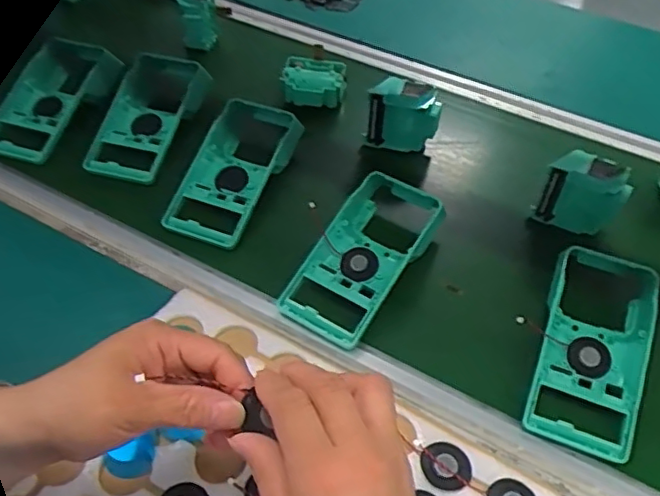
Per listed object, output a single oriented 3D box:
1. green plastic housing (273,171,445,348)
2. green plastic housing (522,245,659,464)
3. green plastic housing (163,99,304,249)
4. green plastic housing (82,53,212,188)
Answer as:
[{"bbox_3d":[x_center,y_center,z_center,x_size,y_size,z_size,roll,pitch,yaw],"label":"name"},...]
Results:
[{"bbox_3d":[0.037,0.000,0.565,0.091,0.050,0.193,28,52,19],"label":"green plastic housing"},{"bbox_3d":[0.220,0.076,0.506,0.087,0.036,0.185,20,50,13],"label":"green plastic housing"},{"bbox_3d":[-0.097,-0.079,0.627,0.086,0.055,0.173,16,49,10],"label":"green plastic housing"},{"bbox_3d":[-0.199,-0.154,0.685,0.084,0.055,0.202,13,50,11],"label":"green plastic housing"}]

